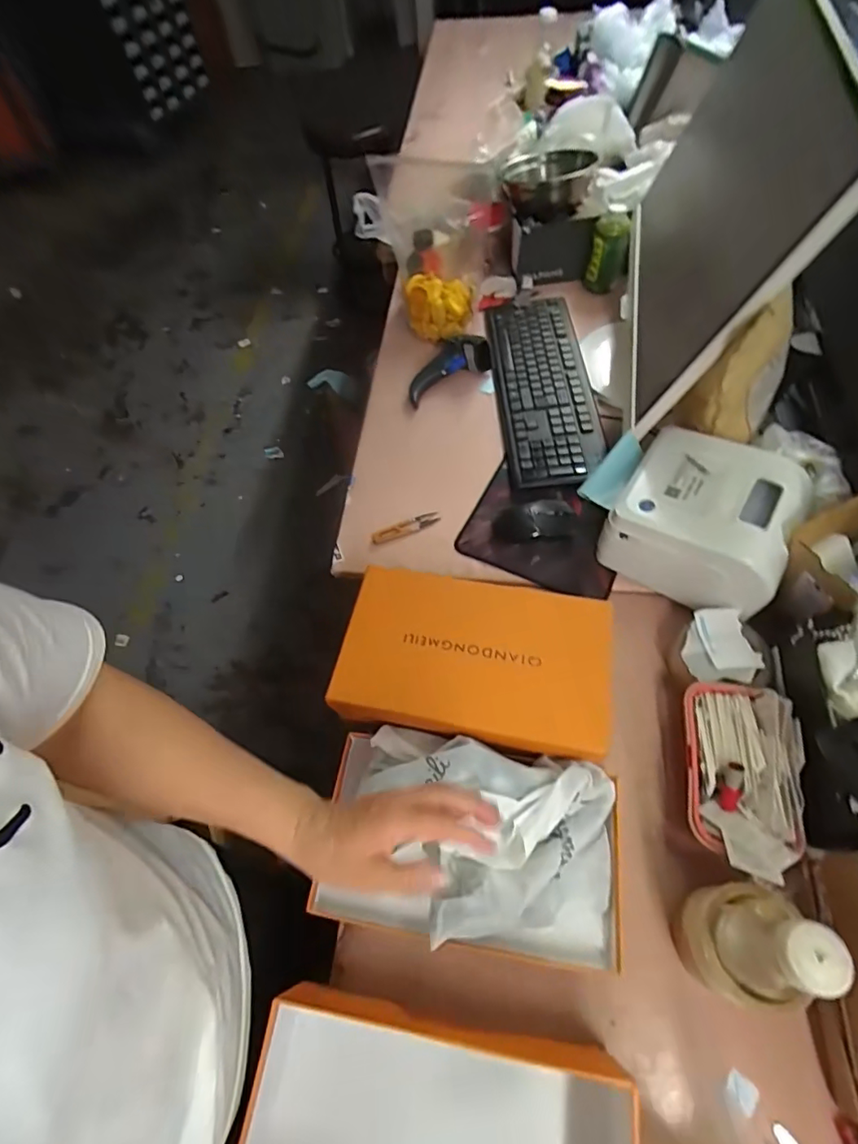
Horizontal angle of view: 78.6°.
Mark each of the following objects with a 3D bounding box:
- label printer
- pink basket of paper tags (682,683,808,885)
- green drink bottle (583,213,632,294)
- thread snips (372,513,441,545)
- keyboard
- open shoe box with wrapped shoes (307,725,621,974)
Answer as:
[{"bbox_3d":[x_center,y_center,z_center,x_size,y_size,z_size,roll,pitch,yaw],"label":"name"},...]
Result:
[{"bbox_3d":[0.335,-0.067,0.643,0.186,0.118,0.161,27,65,19],"label":"label printer"},{"bbox_3d":[0.310,0.198,0.520,0.099,0.053,0.179,6,60,8],"label":"pink basket of paper tags"},{"bbox_3d":[0.332,-0.590,0.970,0.071,0.117,0.069,9,60,10],"label":"green drink bottle"},{"bbox_3d":[-0.034,-0.064,0.760,0.099,0.012,0.022,-19,59,-7],"label":"thread snips"},{"bbox_3d":[0.185,-0.316,0.864,0.147,0.021,0.427,-5,59,2],"label":"keyboard"},{"bbox_3d":[0.038,0.257,0.513,0.293,0.098,0.167,8,60,10],"label":"open shoe box with wrapped shoes"}]

